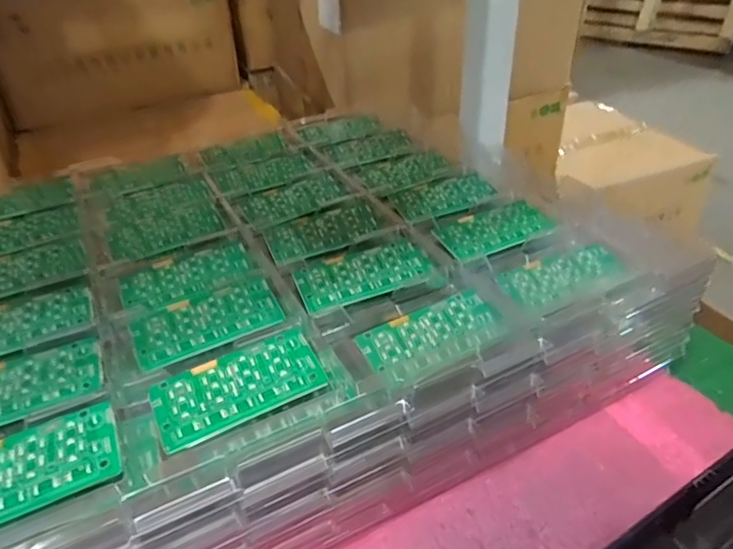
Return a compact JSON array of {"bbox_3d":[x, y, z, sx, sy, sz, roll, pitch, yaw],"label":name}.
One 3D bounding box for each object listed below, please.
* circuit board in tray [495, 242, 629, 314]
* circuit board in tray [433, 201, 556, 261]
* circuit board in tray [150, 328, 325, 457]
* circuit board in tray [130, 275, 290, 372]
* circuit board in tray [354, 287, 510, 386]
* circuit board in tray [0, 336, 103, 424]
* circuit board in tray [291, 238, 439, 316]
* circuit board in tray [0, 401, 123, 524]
[{"bbox_3d":[0.147,0.000,0.406,0.097,0.007,0.040,-17,39,-18],"label":"circuit board in tray"},{"bbox_3d":[0.105,-0.038,0.445,0.093,0.008,0.051,-22,41,-23],"label":"circuit board in tray"},{"bbox_3d":[-0.074,0.064,0.315,0.094,0.008,0.047,-20,40,-21],"label":"circuit board in tray"},{"bbox_3d":[-0.106,0.031,0.364,0.094,0.006,0.051,-20,40,-22],"label":"circuit board in tray"},{"bbox_3d":[0.044,0.040,0.362,0.093,0.011,0.044,-19,40,-21],"label":"circuit board in tray"},{"bbox_3d":[-0.209,0.067,0.321,0.097,0.005,0.053,-15,39,-16],"label":"circuit board in tray"},{"bbox_3d":[-0.002,-0.002,0.402,0.098,0.006,0.047,-16,39,-17],"label":"circuit board in tray"},{"bbox_3d":[-0.175,0.099,0.273,0.093,0.005,0.048,-18,40,-19],"label":"circuit board in tray"}]

